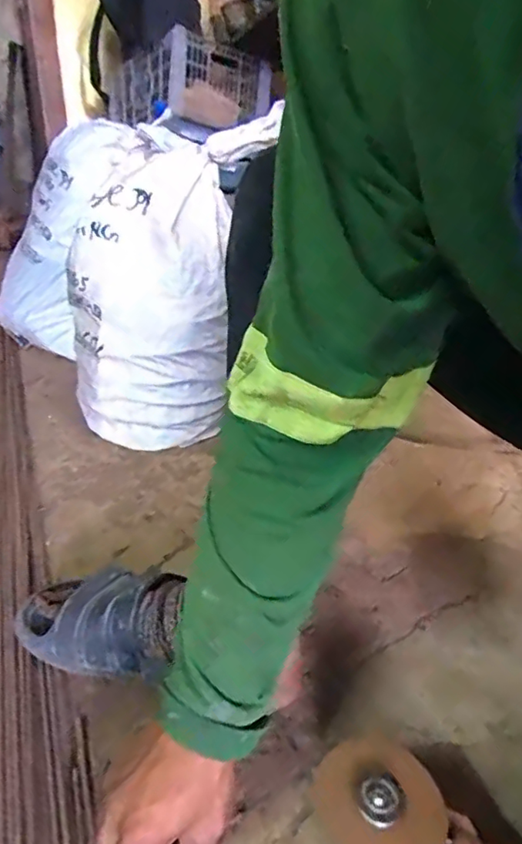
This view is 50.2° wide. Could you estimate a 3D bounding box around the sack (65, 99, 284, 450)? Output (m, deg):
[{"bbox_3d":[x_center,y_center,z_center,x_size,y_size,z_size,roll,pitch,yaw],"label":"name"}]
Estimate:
[{"bbox_3d":[-0.170,-0.216,0.921,0.253,0.468,0.232,-10,29,-25],"label":"sack"}]

